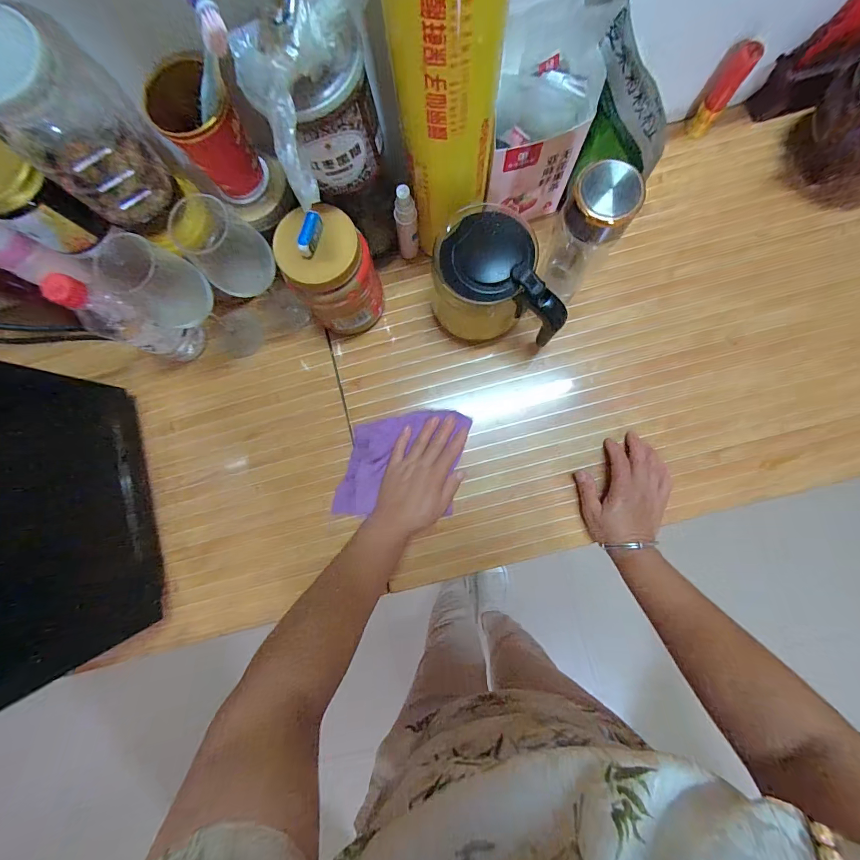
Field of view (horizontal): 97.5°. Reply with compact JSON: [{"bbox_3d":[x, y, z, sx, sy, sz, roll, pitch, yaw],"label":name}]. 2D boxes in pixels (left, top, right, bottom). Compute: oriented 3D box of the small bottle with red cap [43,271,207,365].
[{"bbox_3d":[-0.359,-0.128,0.460,0.050,0.176,0.047,2,85,3],"label":"small bottle with red cap"}]

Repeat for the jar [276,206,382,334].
[{"bbox_3d":[-0.111,-0.186,0.463,0.103,0.159,0.088,-14,84,1],"label":"jar"}]

